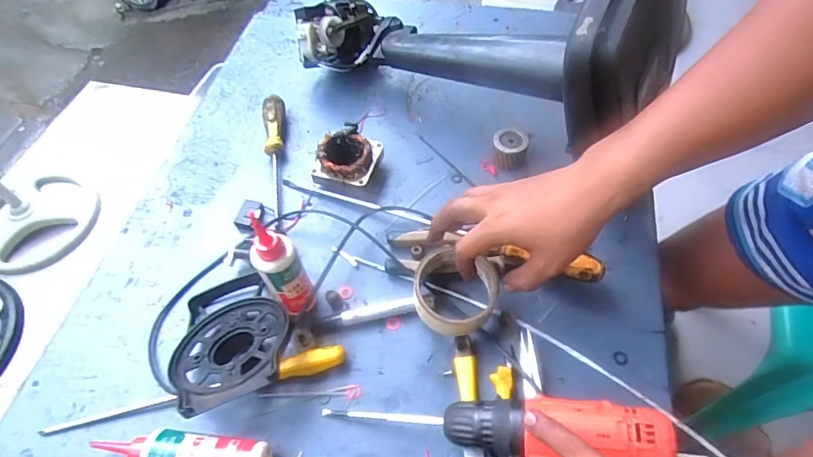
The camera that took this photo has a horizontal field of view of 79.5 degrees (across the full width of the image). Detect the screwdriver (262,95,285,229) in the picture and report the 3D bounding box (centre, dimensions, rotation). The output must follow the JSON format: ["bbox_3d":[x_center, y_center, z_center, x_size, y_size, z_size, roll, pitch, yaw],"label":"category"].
[{"bbox_3d":[-0.171,-0.094,0.648,0.028,0.035,0.204,-10,57,-5],"label":"screwdriver"}]

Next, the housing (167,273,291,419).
[{"bbox_3d":[-0.180,0.112,0.496,0.108,0.033,0.162,-19,33,-9],"label":"housing"}]

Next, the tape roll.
[{"bbox_3d":[0.051,0.066,0.516,0.086,0.041,0.094,-1,57,1],"label":"tape roll"}]

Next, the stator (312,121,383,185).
[{"bbox_3d":[-0.072,-0.087,0.628,0.080,0.049,0.081,18,59,14],"label":"stator"}]

